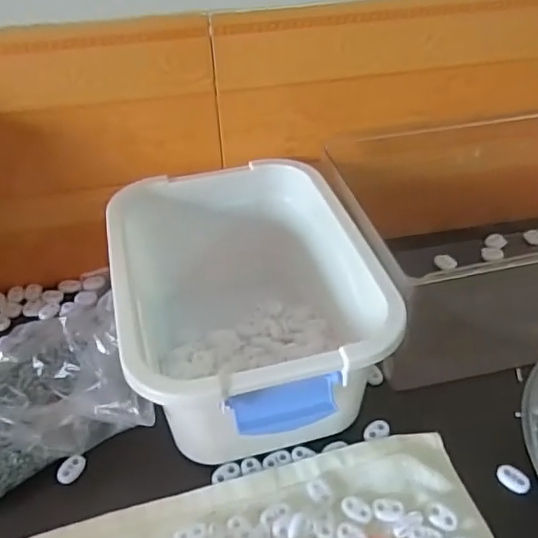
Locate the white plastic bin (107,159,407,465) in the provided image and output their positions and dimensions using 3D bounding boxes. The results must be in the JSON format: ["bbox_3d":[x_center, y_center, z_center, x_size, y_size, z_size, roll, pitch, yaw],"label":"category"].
[{"bbox_3d":[-0.024,0.026,0.459,0.186,0.112,0.252,-12,42,-11],"label":"white plastic bin"}]

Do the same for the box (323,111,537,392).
[{"bbox_3d":[0.240,-0.041,0.524,0.310,0.125,0.207,-11,42,-9],"label":"box"}]

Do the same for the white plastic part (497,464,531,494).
[{"bbox_3d":[0.178,0.152,0.405,0.015,0.006,0.023,-34,50,-30],"label":"white plastic part"}]

